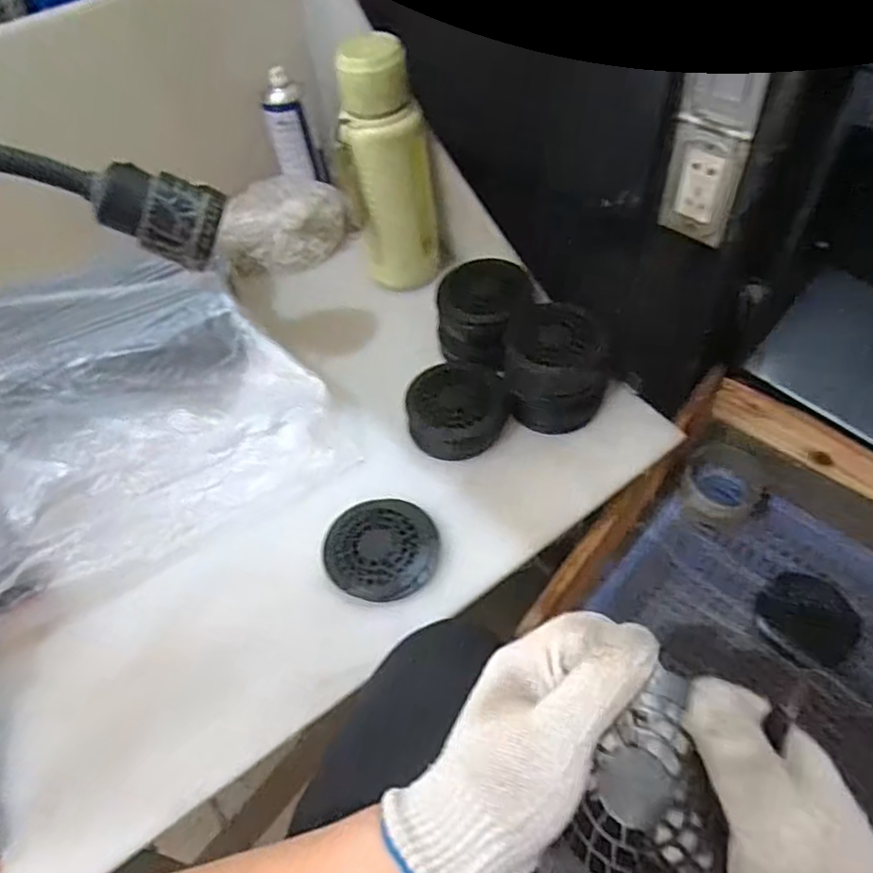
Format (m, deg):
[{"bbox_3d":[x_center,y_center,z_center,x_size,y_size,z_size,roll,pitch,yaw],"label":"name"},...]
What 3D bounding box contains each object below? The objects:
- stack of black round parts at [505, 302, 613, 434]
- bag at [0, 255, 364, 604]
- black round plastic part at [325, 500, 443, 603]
[{"bbox_3d":[0.124,-0.073,0.661,0.104,0.085,0.104,3,53,8],"label":"stack of black round parts"},{"bbox_3d":[-0.324,-0.038,0.662,0.349,0.092,0.359,-29,55,-16],"label":"bag"},{"bbox_3d":[-0.050,0.102,0.596,0.102,0.008,0.102,-3,53,4],"label":"black round plastic part"}]

